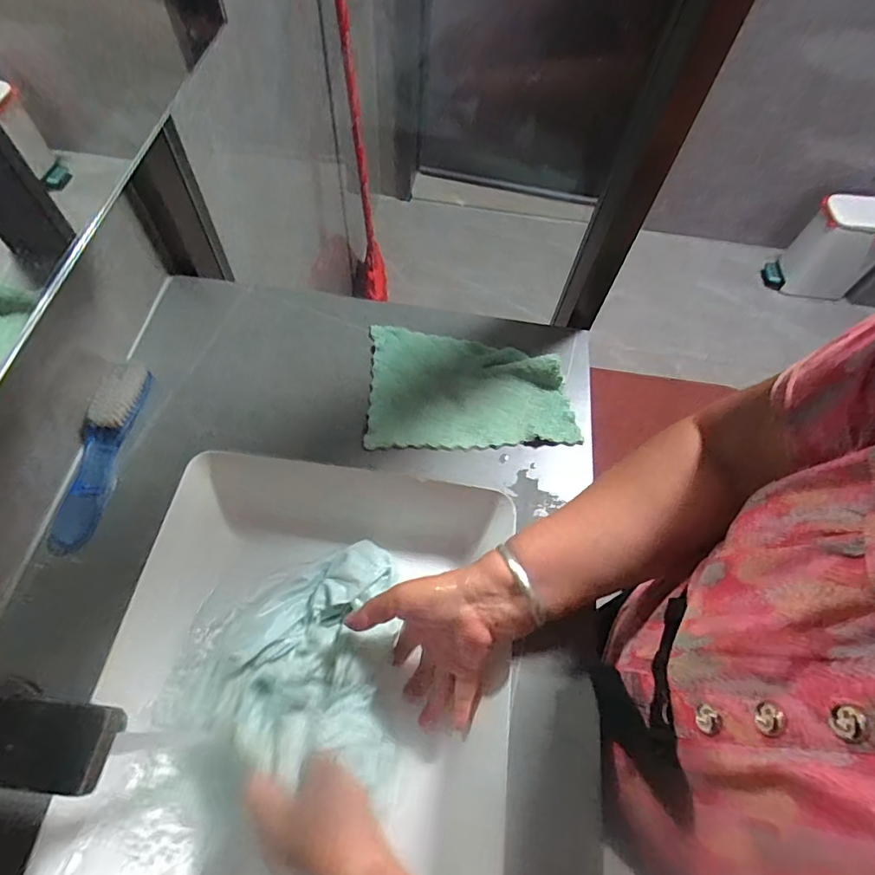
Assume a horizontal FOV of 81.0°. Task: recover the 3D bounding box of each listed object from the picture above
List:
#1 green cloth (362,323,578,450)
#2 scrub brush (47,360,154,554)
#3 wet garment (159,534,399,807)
[{"bbox_3d":[0.035,-0.062,0.559,0.213,0.028,0.146,1,63,-4],"label":"green cloth"},{"bbox_3d":[-0.327,0.009,0.494,0.036,0.027,0.195,6,62,-1],"label":"scrub brush"},{"bbox_3d":[-0.132,0.201,0.507,0.216,0.064,0.211,15,63,4],"label":"wet garment"}]

